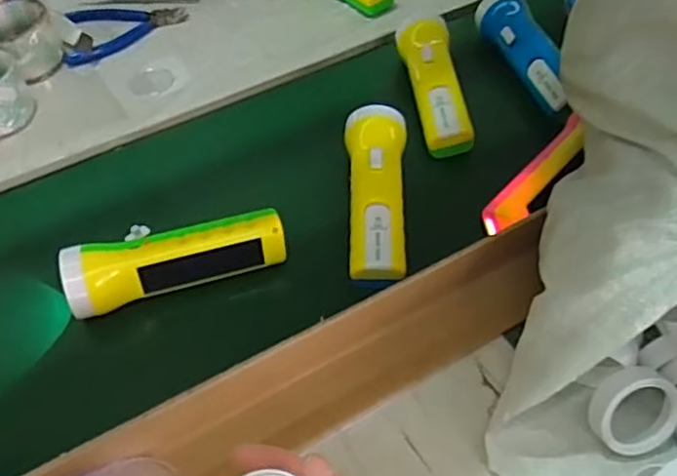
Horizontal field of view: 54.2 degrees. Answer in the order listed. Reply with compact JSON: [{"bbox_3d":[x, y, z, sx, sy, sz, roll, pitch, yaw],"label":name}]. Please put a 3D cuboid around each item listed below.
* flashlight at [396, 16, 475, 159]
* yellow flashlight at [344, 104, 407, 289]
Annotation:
[{"bbox_3d":[0.091,-0.150,0.626,0.048,0.035,0.166,-7,50,-2],"label":"flashlight"},{"bbox_3d":[0.031,-0.031,0.539,0.047,0.051,0.172,-1,50,4],"label":"yellow flashlight"}]

